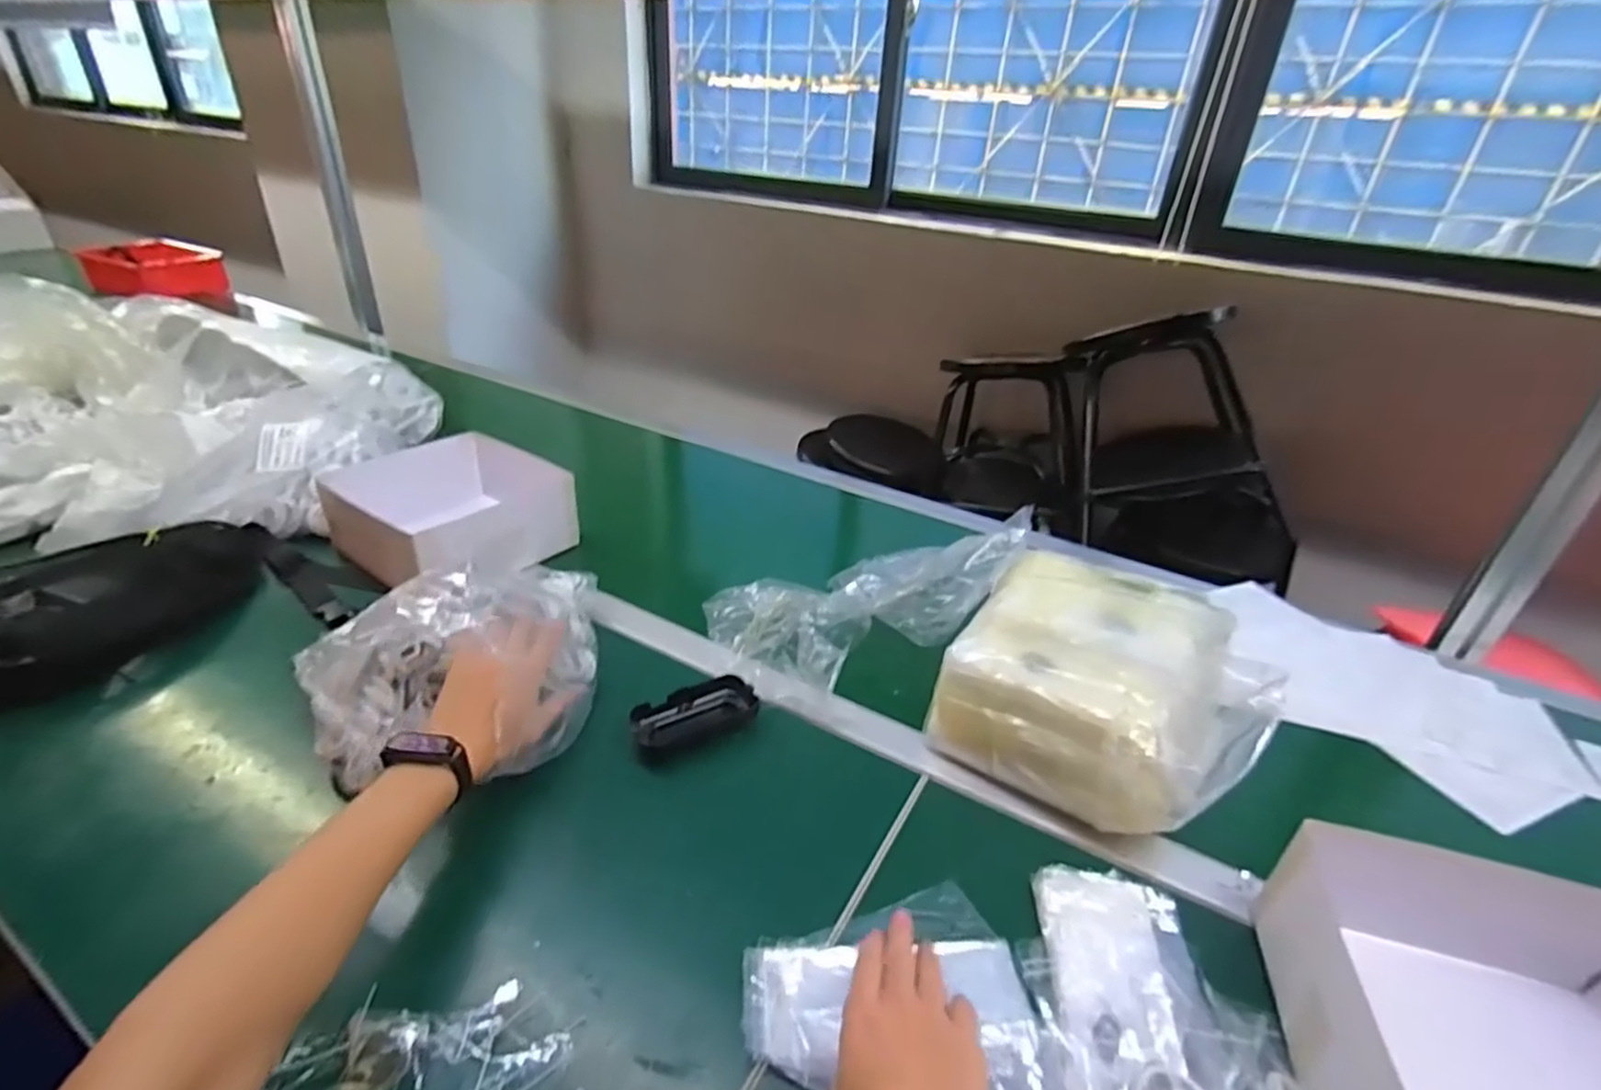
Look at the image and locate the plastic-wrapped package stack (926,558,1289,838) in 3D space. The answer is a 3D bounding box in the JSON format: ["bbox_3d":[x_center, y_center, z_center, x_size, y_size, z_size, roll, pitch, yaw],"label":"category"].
[{"bbox_3d":[0.261,0.118,0.622,0.226,0.120,0.223,22,35,27],"label":"plastic-wrapped package stack"}]

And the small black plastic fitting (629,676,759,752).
[{"bbox_3d":[-0.097,0.154,0.645,0.108,0.039,0.044,-10,34,-23],"label":"small black plastic fitting"}]

